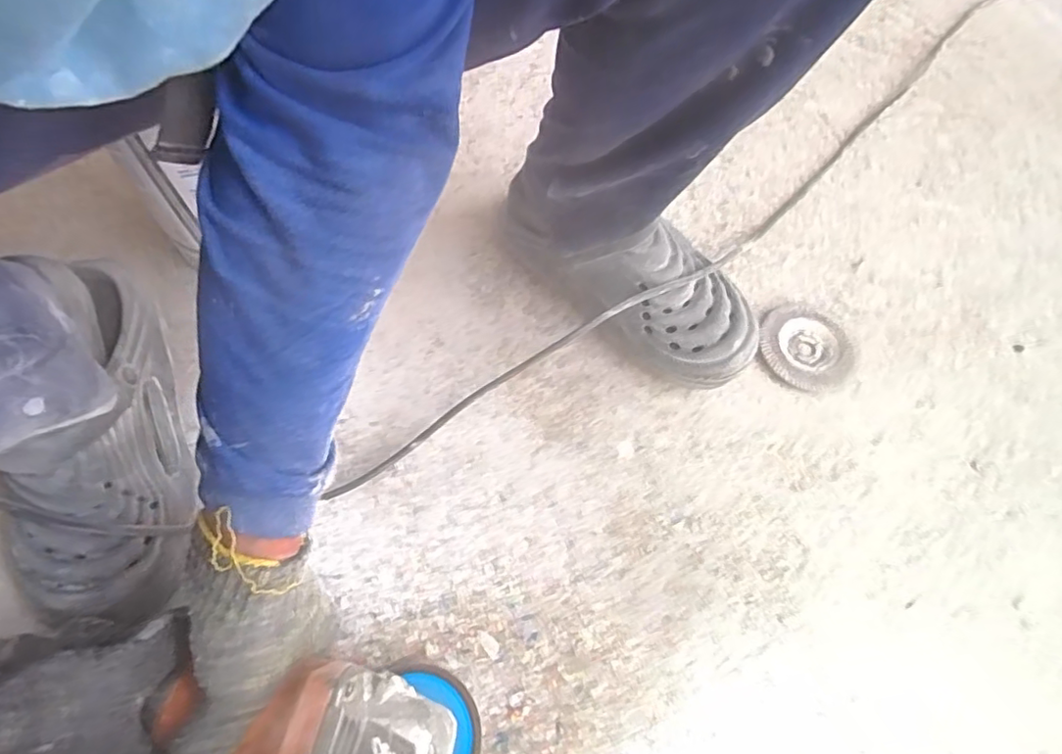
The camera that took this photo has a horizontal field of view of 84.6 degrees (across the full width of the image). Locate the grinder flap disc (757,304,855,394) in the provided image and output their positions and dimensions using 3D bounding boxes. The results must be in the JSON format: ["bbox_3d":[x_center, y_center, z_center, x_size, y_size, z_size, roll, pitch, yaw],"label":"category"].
[{"bbox_3d":[0.272,-0.031,0.580,0.088,0.016,0.100,24,64,10],"label":"grinder flap disc"}]

